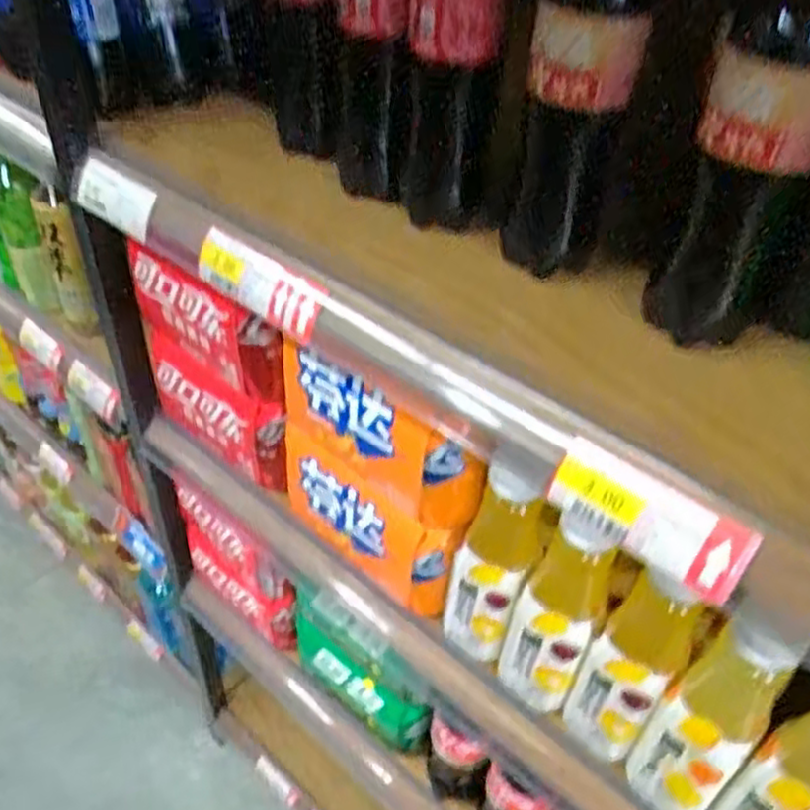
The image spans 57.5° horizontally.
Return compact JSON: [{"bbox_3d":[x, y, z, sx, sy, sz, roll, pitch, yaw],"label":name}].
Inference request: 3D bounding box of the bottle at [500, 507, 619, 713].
[{"bbox_3d":[0.109,0.146,0.527,0.059,0.191,0.054,17,44,15],"label":"bottle"}]

